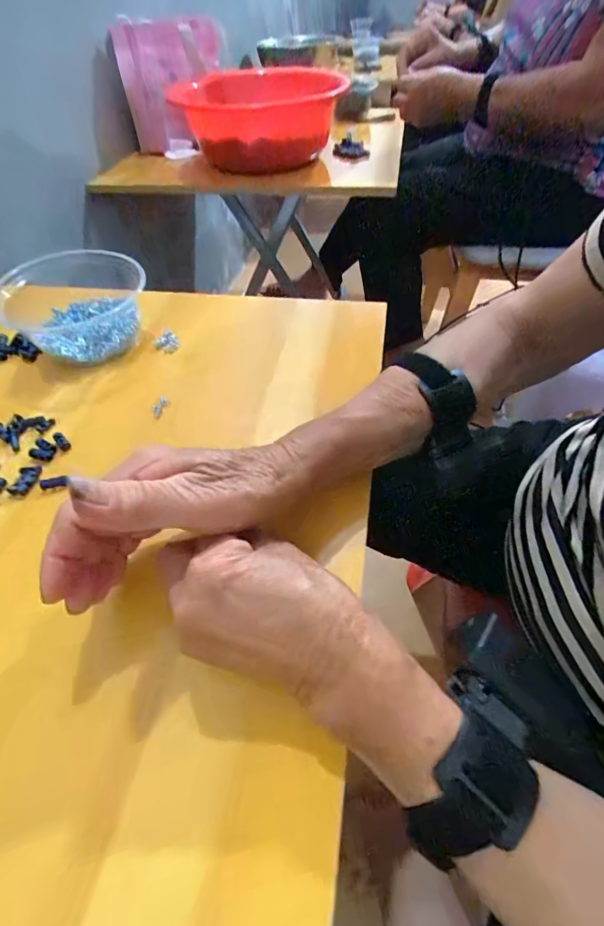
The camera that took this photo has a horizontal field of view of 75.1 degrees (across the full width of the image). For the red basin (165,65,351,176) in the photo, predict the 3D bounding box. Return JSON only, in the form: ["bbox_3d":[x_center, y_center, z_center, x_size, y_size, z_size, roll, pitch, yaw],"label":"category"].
[{"bbox_3d":[-0.091,-0.634,0.740,0.256,0.113,0.283,-23,54,-15],"label":"red basin"}]

